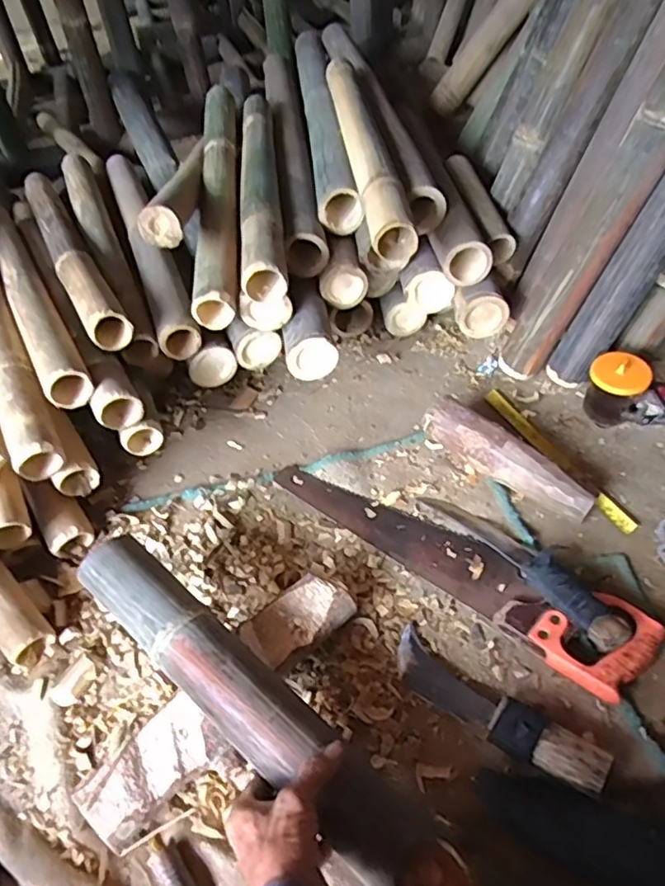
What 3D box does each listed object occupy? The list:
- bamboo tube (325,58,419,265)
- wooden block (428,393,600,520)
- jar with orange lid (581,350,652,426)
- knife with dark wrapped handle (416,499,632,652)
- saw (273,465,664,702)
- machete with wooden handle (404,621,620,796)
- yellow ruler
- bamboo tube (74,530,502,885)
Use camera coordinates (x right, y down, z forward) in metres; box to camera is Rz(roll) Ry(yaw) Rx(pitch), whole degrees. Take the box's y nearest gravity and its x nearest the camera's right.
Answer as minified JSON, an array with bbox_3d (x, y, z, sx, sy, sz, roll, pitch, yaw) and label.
[{"bbox_3d":[0.049,-0.502,0.981,0.061,0.061,0.641,-7,48,-2],"label":"bamboo tube"},{"bbox_3d":[0.238,0.025,0.817,0.244,0.066,0.055,33,59,28],"label":"wooden block"},{"bbox_3d":[0.409,-0.075,0.867,0.072,0.103,0.066,-2,49,2],"label":"jar with orange lid"},{"bbox_3d":[0.228,0.142,0.732,0.058,0.031,0.290,-31,41,-21],"label":"knife with dark wrapped handle"},{"bbox_3d":[0.140,0.132,0.753,0.499,0.033,0.104,30,58,26],"label":"saw"},{"bbox_3d":[0.163,0.277,0.623,0.235,0.026,0.052,21,53,36],"label":"machete with wooden handle"},{"bbox_3d":[0.318,0.016,0.857,0.028,0.010,0.294,-24,52,-16],"label":"yellow ruler"},{"bbox_3d":[-0.020,0.293,0.551,0.603,0.075,0.078,36,60,21],"label":"bamboo tube"}]

